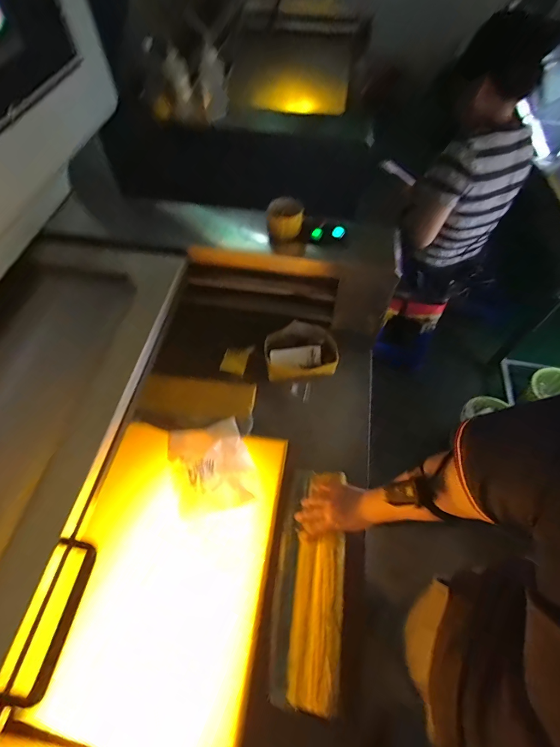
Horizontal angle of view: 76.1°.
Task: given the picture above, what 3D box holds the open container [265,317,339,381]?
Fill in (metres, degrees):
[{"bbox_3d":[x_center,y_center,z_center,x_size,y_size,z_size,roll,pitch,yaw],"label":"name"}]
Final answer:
[{"bbox_3d":[0.062,-0.056,0.974,0.194,0.125,0.129,-3,57,-2],"label":"open container"}]

